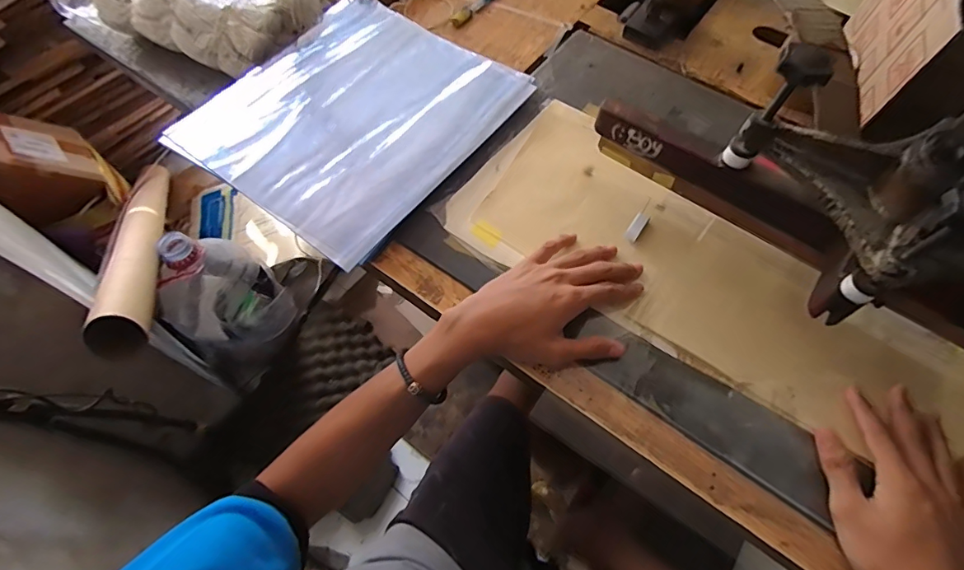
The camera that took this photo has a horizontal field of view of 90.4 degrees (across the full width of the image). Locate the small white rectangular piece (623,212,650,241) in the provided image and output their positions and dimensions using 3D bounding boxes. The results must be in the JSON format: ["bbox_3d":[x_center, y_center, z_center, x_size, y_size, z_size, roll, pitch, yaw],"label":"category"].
[{"bbox_3d":[0.152,-0.057,0.468,0.013,0.004,0.034,34,67,16],"label":"small white rectangular piece"}]

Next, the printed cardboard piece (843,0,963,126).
[{"bbox_3d":[0.429,-0.278,0.489,0.007,0.126,0.238,22,59,6],"label":"printed cardboard piece"}]

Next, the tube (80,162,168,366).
[{"bbox_3d":[-0.747,-0.125,1.052,0.065,0.078,0.983,-31,36,-14],"label":"tube"}]

